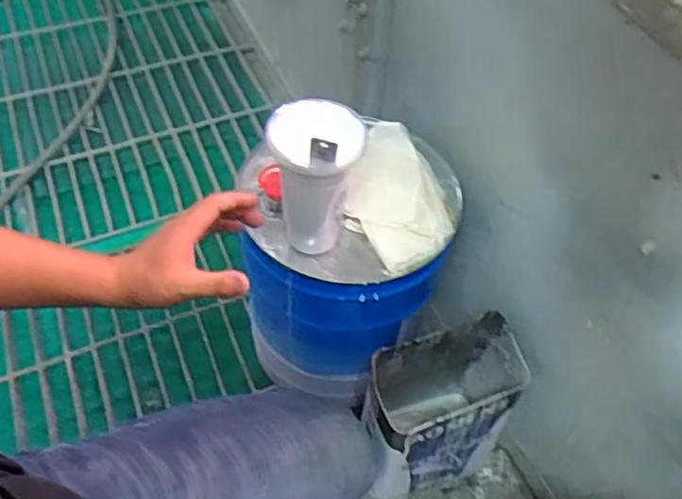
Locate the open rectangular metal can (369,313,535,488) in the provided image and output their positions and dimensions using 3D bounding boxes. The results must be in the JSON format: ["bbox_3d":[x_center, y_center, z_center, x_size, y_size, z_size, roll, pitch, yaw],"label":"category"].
[{"bbox_3d":[0.129,0.219,0.826,0.192,0.274,0.114,-19,57,-15],"label":"open rectangular metal can"}]

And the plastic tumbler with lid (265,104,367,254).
[{"bbox_3d":[-0.025,-0.066,0.626,0.083,0.196,0.072,3,54,1],"label":"plastic tumbler with lid"}]

